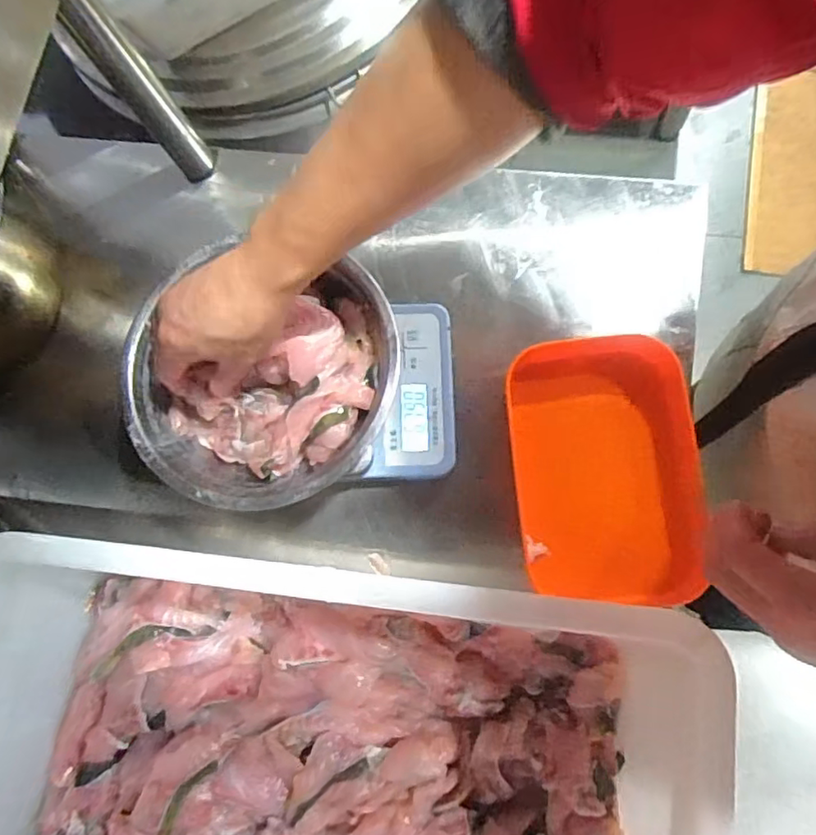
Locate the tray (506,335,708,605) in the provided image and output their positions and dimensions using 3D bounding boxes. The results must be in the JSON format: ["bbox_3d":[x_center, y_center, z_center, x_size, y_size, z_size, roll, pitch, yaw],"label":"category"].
[{"bbox_3d":[0.168,0.042,0.488,0.149,0.039,0.219,-4,74,1],"label":"tray"}]

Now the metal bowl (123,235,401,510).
[{"bbox_3d":[-0.122,-0.030,0.476,0.212,0.065,0.203,-1,74,2],"label":"metal bowl"}]

